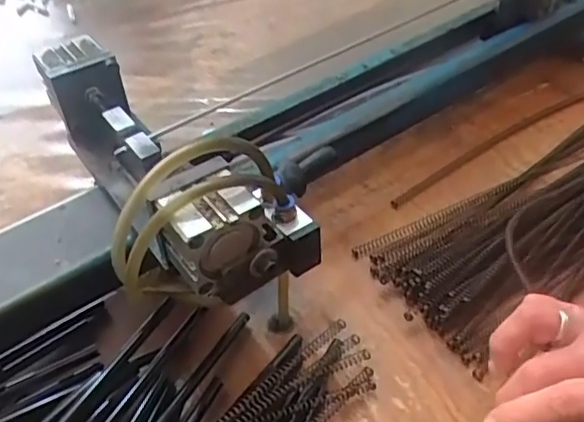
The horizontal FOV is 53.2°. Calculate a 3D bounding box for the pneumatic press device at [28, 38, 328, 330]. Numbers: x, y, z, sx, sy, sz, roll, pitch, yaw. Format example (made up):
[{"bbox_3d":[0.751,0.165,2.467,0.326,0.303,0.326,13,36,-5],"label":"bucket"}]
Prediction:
[{"bbox_3d":[-0.104,-0.041,0.424,0.279,0.079,0.137,34,56,31],"label":"pneumatic press device"}]

